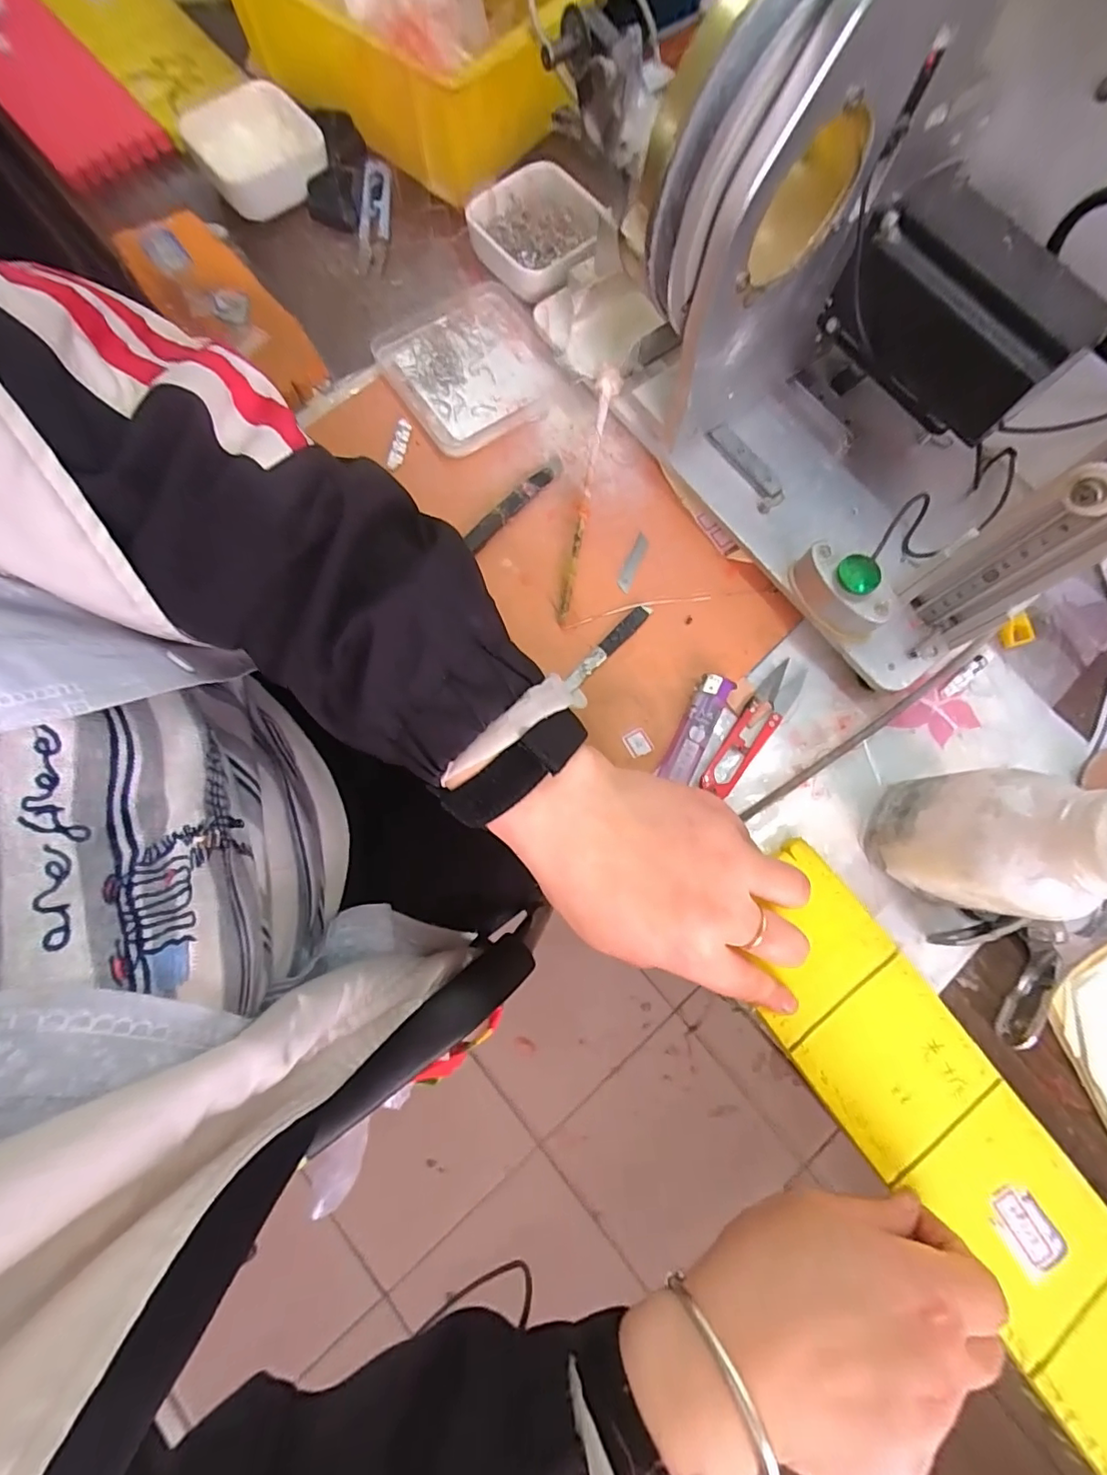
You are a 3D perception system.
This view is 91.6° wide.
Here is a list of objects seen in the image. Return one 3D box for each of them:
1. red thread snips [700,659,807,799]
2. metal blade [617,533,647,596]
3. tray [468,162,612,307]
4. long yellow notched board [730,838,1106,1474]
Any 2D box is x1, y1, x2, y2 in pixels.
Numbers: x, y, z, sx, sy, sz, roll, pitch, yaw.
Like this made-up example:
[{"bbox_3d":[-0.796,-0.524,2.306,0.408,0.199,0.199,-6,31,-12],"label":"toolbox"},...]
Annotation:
[{"bbox_3d":[0.121,-0.006,0.324,0.021,0.006,0.099,36,79,7],"label":"red thread snips"},{"bbox_3d":[0.052,-0.113,0.349,0.009,0.004,0.044,26,73,-2],"label":"metal blade"},{"bbox_3d":[-0.007,-0.363,0.386,0.086,0.026,0.091,-40,81,-9],"label":"tray"},{"bbox_3d":[0.209,0.215,0.266,0.084,0.005,0.335,-33,79,-8],"label":"long yellow notched board"}]

